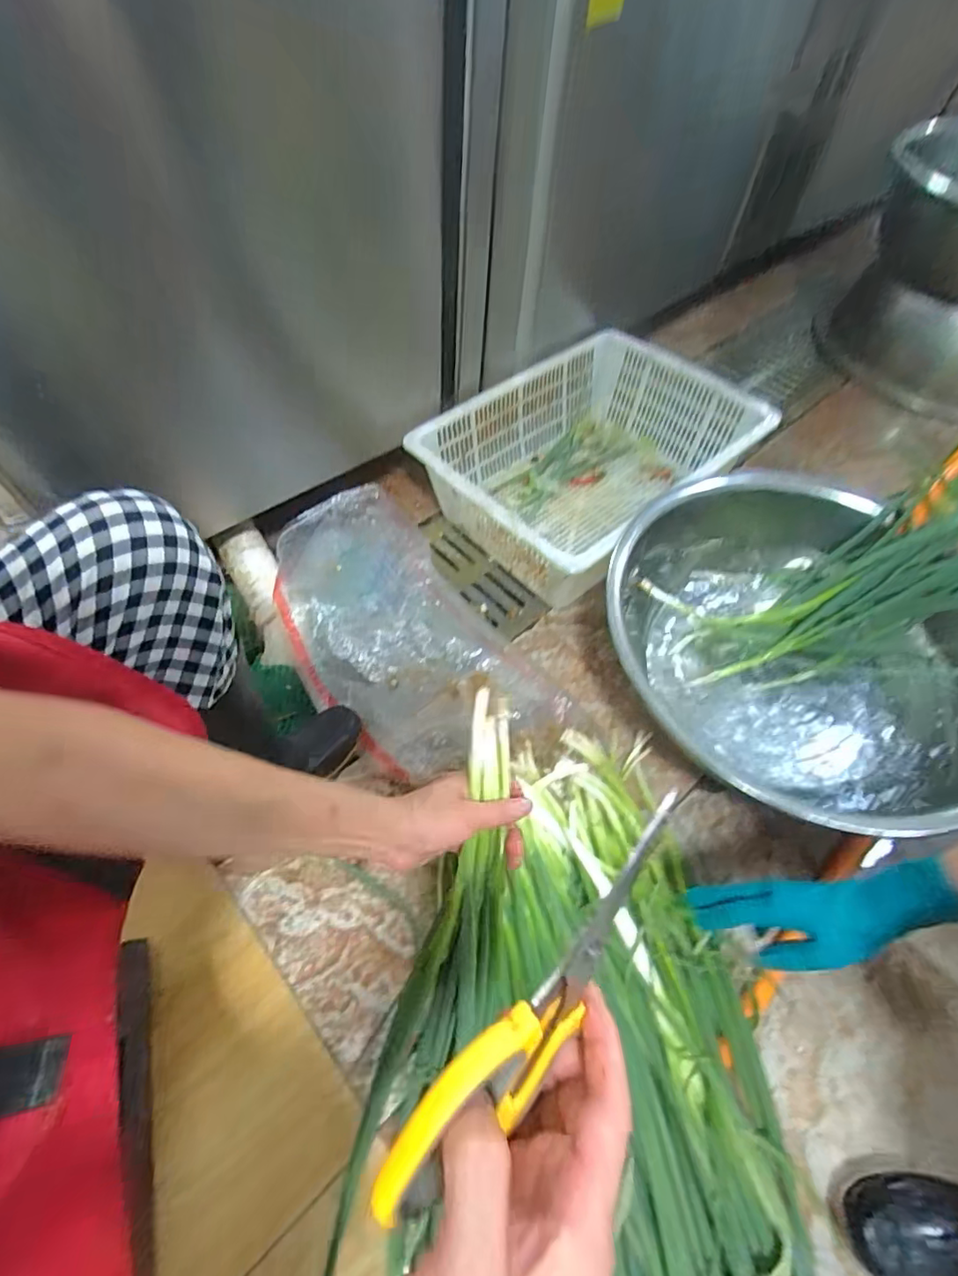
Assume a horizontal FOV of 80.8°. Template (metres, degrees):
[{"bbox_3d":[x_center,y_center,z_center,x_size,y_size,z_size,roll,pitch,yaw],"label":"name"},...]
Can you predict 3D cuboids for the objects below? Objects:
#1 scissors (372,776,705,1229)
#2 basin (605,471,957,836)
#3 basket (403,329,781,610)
[{"bbox_3d":[0.033,0.141,0.223,0.181,0.055,0.010,-48,42,-11],"label":"scissors"},{"bbox_3d":[0.468,0.009,0.849,0.456,0.181,0.549,-13,60,-10],"label":"basin"},{"bbox_3d":[0.207,-0.331,1.059,0.576,0.183,0.409,-36,65,-23],"label":"basket"}]

